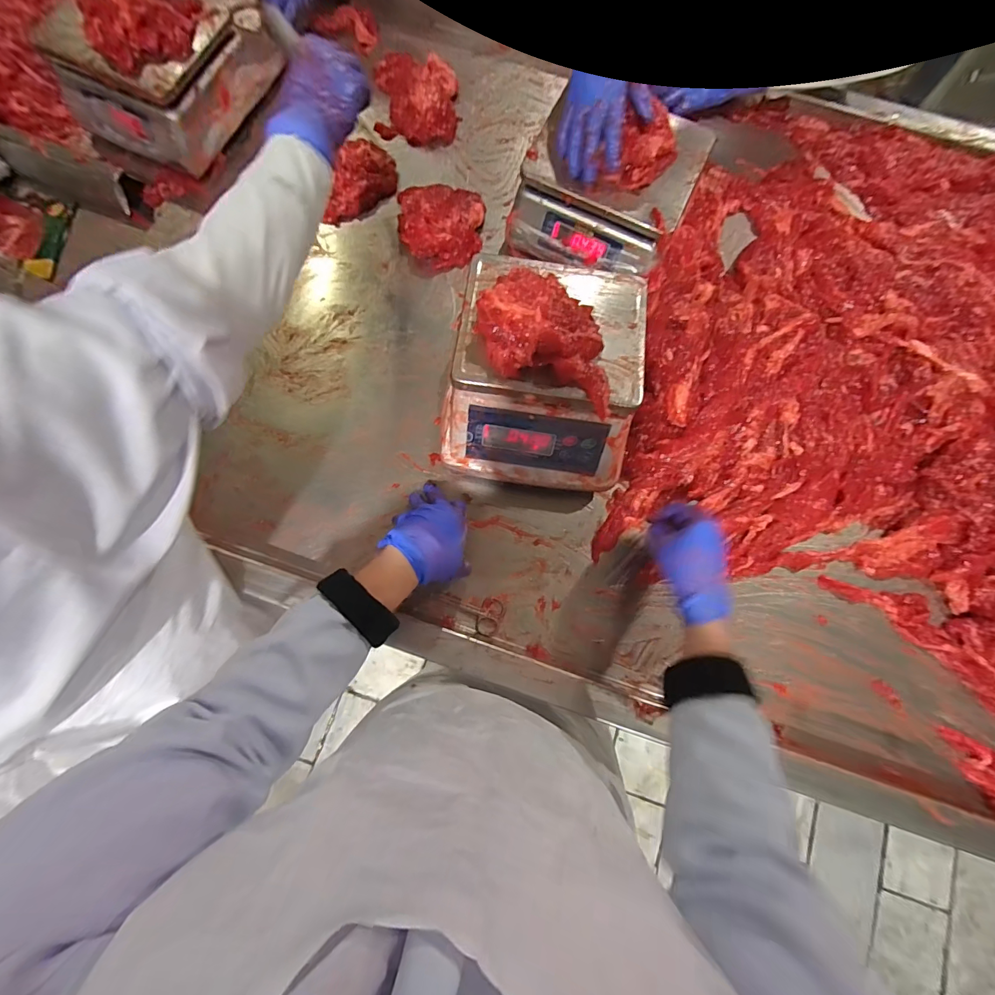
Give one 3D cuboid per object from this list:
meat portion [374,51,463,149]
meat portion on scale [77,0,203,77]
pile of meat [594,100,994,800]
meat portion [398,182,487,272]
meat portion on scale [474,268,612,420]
[{"bbox_3d":[-0.139,-0.673,0.717,0.142,0.043,0.160,0,78,0],"label":"meat portion"},{"bbox_3d":[-0.491,-0.663,0.592,0.148,0.054,0.094,-30,79,-6],"label":"meat portion on scale"},{"bbox_3d":[0.646,-0.137,0.586,0.882,0.074,0.880,25,79,5],"label":"pile of meat"},{"bbox_3d":[-0.086,-0.425,0.667,0.131,0.042,0.125,0,78,0],"label":"meat portion"},{"bbox_3d":[0.057,-0.173,0.451,0.157,0.042,0.114,18,78,4],"label":"meat portion on scale"}]

